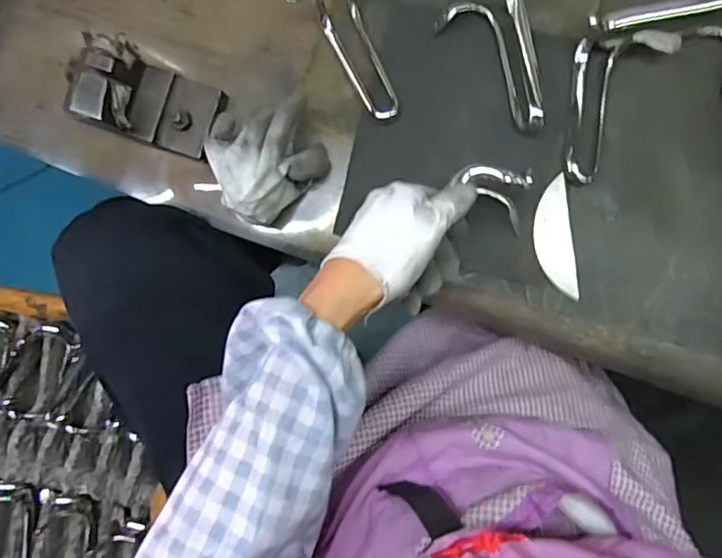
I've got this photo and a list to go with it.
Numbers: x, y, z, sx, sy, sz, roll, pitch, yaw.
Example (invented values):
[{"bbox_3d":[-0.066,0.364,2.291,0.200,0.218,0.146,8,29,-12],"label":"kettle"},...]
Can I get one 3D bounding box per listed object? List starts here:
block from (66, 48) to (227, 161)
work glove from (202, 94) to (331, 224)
[{"bbox_3d":[-0.172,-0.144,0.462,0.095,0.071,0.061,13,89,5],"label":"block"},{"bbox_3d":[-0.073,-0.091,0.458,0.092,0.068,0.076,-25,86,4],"label":"work glove"}]

